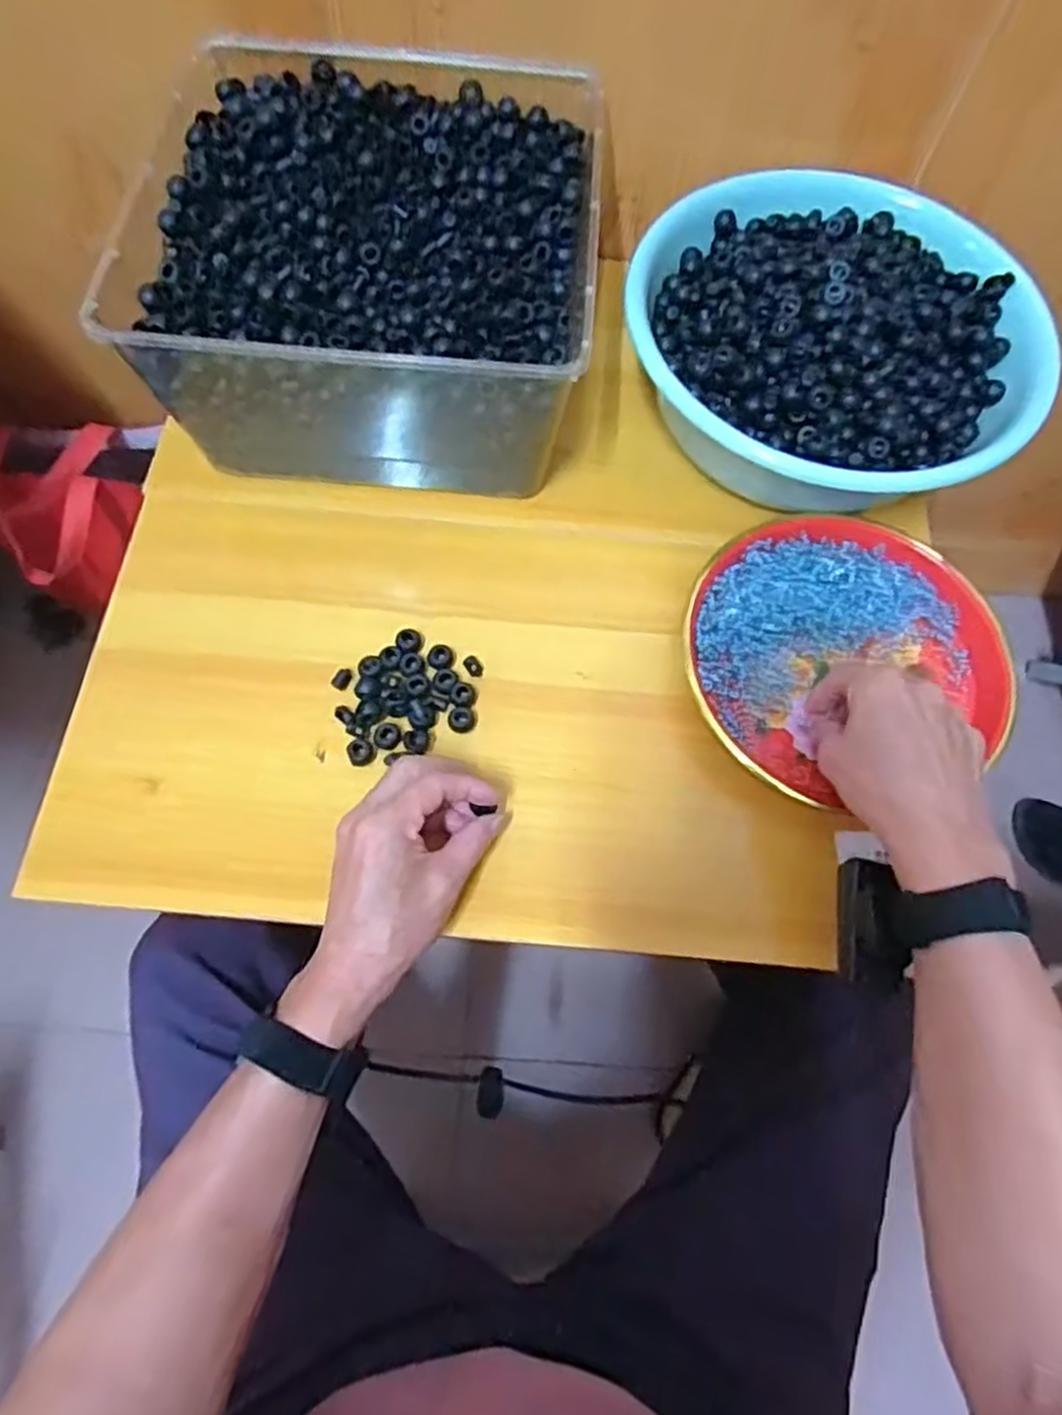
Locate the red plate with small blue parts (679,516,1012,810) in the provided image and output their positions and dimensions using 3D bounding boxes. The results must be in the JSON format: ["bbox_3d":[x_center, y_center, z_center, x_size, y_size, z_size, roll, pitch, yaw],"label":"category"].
[{"bbox_3d":[0.207,-0.042,0.515,0.203,0.030,0.193,1,69,-2],"label":"red plate with small blue parts"}]

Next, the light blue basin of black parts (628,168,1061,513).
[{"bbox_3d":[0.216,-0.268,0.574,0.291,0.097,0.258,2,69,-2],"label":"light blue basin of black parts"}]

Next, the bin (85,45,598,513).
[{"bbox_3d":[-0.105,-0.312,0.557,0.292,0.133,0.274,5,69,-1],"label":"bin"}]

